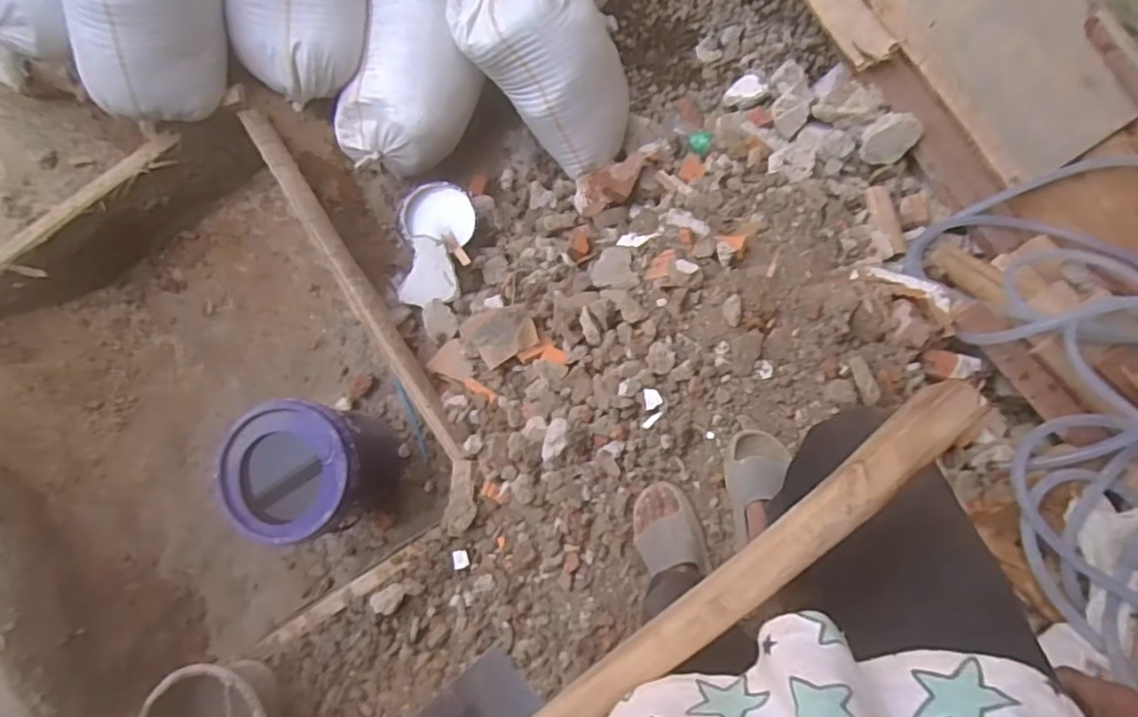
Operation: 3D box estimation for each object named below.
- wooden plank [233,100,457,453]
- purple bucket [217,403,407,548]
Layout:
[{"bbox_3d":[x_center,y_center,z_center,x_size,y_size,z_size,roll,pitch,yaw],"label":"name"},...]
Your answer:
[{"bbox_3d":[-0.505,-0.176,1.428,0.052,0.064,0.968,-33,85,1],"label":"wooden plank"},{"bbox_3d":[-0.601,0.255,1.478,0.306,0.319,0.302,-7,86,3],"label":"purple bucket"}]

